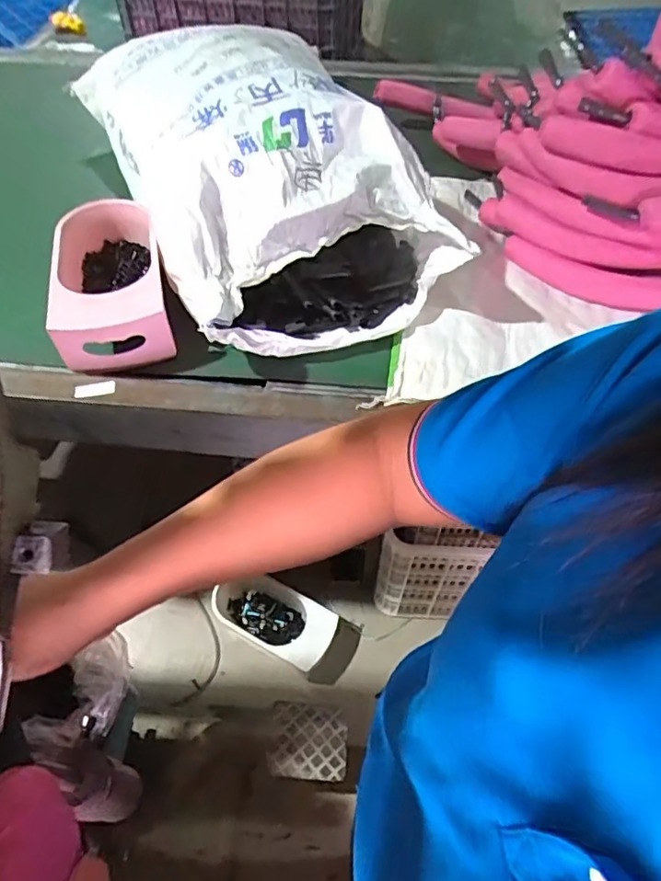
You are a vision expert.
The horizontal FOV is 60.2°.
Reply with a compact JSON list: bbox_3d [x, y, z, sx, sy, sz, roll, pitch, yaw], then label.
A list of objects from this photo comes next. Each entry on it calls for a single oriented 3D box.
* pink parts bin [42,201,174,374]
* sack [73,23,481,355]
[{"bbox_3d":[-0.326,-0.251,0.860,0.153,0.085,0.310,-11,55,-8],"label":"pink parts bin"},{"bbox_3d":[-0.136,-0.481,0.956,0.410,0.246,0.765,-19,57,-13],"label":"sack"}]

